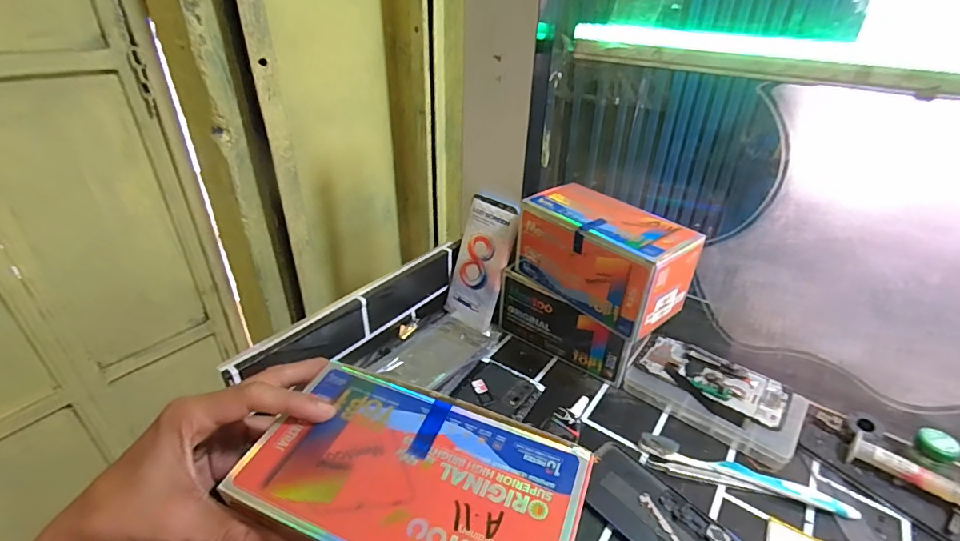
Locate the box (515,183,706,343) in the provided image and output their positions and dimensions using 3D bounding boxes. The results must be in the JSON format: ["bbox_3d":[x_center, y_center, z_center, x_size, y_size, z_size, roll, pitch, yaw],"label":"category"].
[{"bbox_3d":[0.136,-0.018,0.508,0.092,0.096,0.175,-23,39,-34],"label":"box"}]

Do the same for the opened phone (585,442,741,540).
[{"bbox_3d":[0.158,0.220,0.396,0.073,0.005,0.148,-23,39,-34],"label":"opened phone"}]

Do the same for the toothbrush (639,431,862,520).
[{"bbox_3d":[0.250,0.194,0.430,0.186,0.015,0.017,13,34,18],"label":"toothbrush"}]

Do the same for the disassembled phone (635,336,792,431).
[{"bbox_3d":[0.262,0.122,0.512,0.149,0.010,0.077,27,44,37],"label":"disassembled phone"}]

